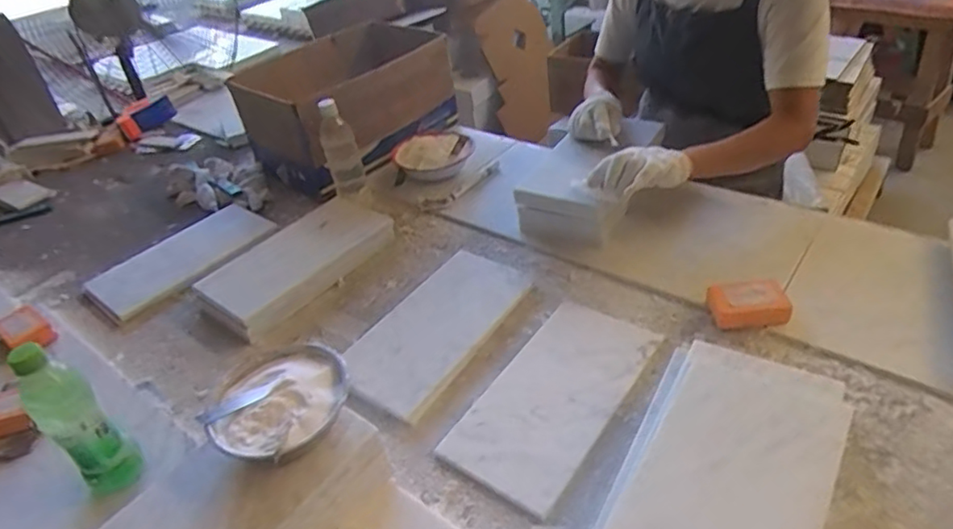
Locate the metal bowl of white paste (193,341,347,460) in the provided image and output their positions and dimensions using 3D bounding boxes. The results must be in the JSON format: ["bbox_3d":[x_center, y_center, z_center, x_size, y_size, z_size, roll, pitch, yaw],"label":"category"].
[{"bbox_3d":[-0.205,0.150,0.631,0.142,0.039,0.135,-4,39,3],"label":"metal bowl of white paste"}]

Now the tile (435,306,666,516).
[{"bbox_3d":[0.099,0.159,0.740,0.147,0.018,0.299,23,47,31],"label":"tile"}]

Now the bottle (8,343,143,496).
[{"bbox_3d":[-0.431,0.171,0.645,0.049,0.218,0.058,26,49,33],"label":"bottle"}]

